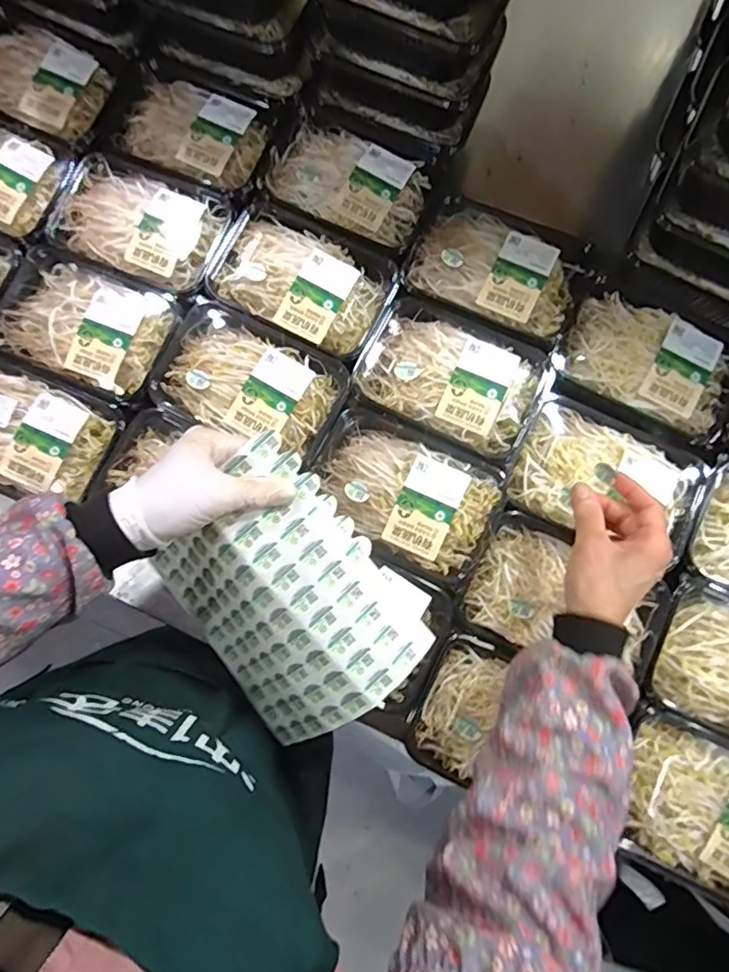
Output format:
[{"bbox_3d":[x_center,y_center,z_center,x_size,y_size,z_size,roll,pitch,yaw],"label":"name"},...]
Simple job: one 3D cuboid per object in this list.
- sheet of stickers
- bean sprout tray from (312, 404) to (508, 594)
[{"bbox_3d":[-0.071,0.098,0.435,0.193,0.046,0.201,-41,88,29],"label":"sheet of stickers"},{"bbox_3d":[0.039,0.009,0.532,0.177,0.032,0.118,27,80,5],"label":"bean sprout tray"}]

